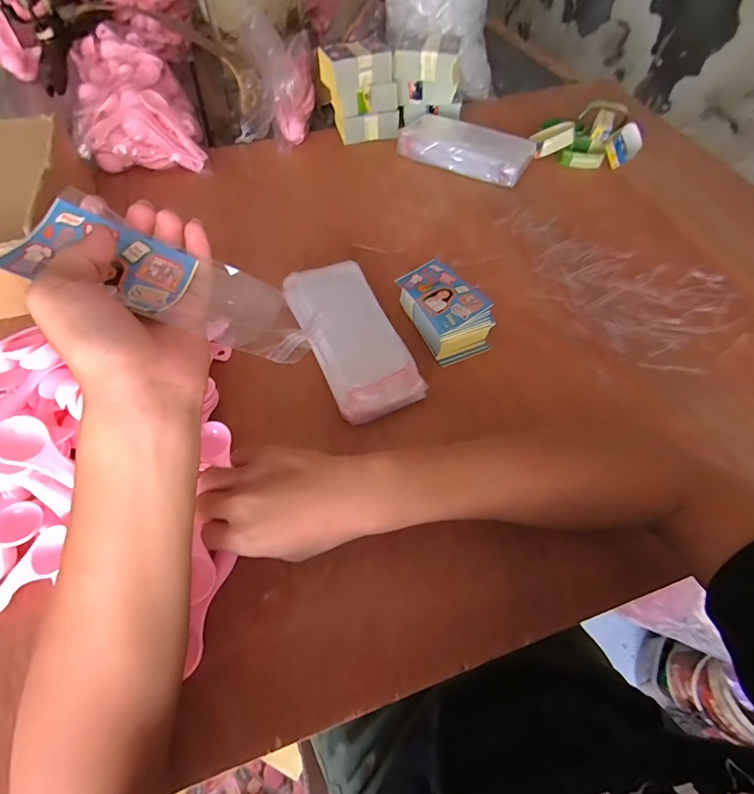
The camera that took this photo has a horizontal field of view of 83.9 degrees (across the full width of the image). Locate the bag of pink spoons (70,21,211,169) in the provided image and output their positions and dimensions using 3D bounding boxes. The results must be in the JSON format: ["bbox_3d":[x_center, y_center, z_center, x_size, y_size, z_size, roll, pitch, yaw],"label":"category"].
[{"bbox_3d":[-0.380,-0.466,0.667,0.158,0.086,0.308,-18,59,-10],"label":"bag of pink spoons"}]

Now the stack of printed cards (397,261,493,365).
[{"bbox_3d":[0.073,-0.093,0.459,0.073,0.048,0.109,-25,61,-14],"label":"stack of printed cards"}]

